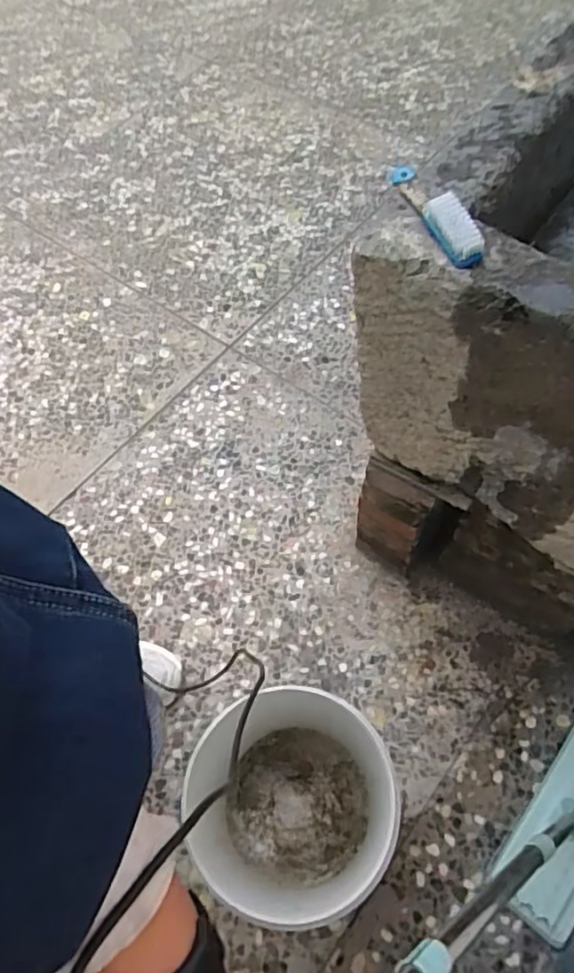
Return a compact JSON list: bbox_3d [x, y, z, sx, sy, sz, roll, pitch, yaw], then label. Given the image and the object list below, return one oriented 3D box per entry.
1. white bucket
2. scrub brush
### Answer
[{"bbox_3d":[0.011,0.435,0.877,0.260,0.267,0.245,-2,63,4],"label":"white bucket"},{"bbox_3d":[0.138,-0.274,0.603,0.031,0.045,0.168,-25,64,-8],"label":"scrub brush"}]

